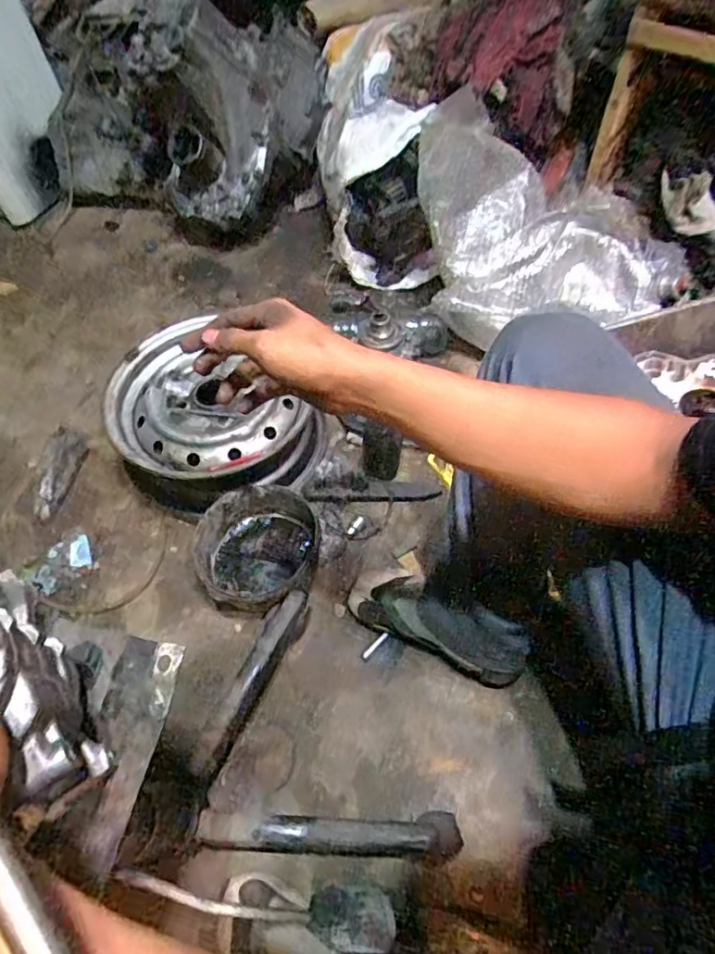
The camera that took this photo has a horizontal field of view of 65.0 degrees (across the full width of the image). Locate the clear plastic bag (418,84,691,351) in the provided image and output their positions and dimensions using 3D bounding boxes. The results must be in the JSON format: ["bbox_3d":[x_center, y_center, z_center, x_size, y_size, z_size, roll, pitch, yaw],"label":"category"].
[{"bbox_3d":[0.356,-0.449,1.010,0.456,0.258,0.334,-3,57,2],"label":"clear plastic bag"}]

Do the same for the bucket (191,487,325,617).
[{"bbox_3d":[-0.165,0.119,0.902,0.194,0.102,0.184,-2,57,2],"label":"bucket"}]

